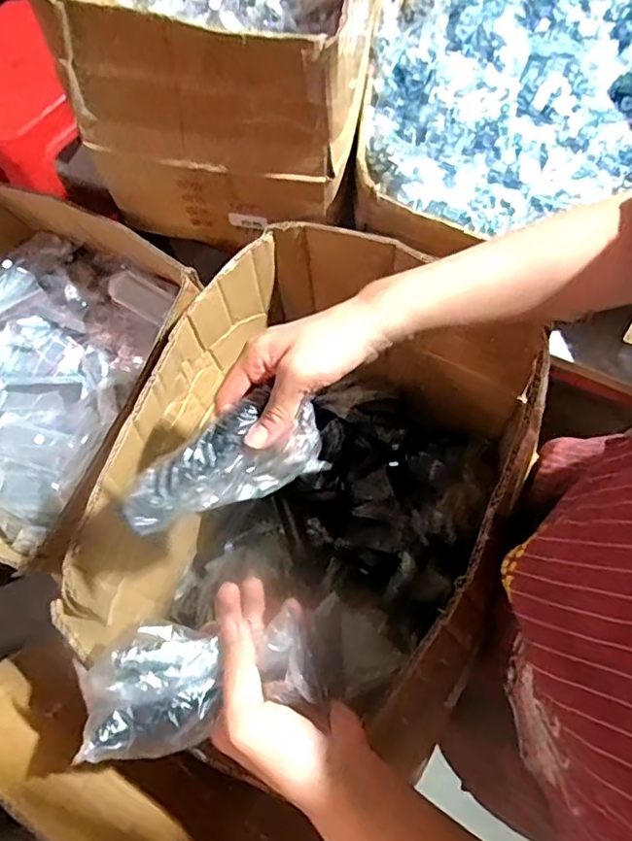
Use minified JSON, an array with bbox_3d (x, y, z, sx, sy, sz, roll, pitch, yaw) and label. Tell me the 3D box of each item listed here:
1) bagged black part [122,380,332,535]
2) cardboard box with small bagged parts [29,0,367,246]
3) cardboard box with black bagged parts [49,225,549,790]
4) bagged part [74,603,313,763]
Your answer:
[{"bbox_3d":[-0.070,0.028,0.421,0.148,0.040,0.072,-21,105,-21],"label":"bagged black part"},{"bbox_3d":[-0.078,-0.394,0.564,0.282,0.227,0.338,9,74,4],"label":"cardboard box with small bagged parts"},{"bbox_3d":[0.009,0.065,0.604,0.335,0.299,0.417,23,75,8],"label":"cardboard box with black bagged parts"},{"bbox_3d":[-0.076,0.161,0.360,0.135,0.040,0.078,-15,74,-3],"label":"bagged part"}]

